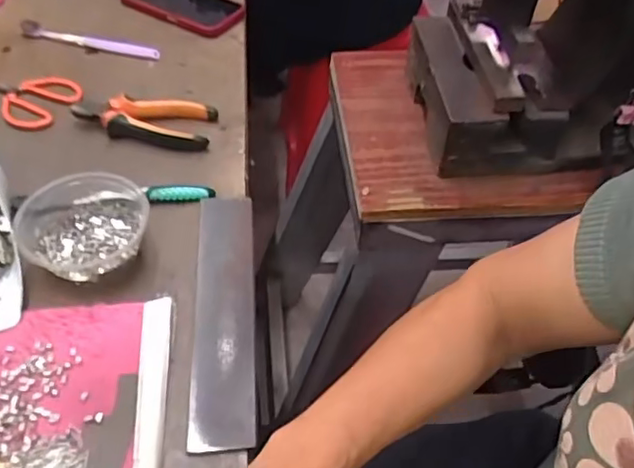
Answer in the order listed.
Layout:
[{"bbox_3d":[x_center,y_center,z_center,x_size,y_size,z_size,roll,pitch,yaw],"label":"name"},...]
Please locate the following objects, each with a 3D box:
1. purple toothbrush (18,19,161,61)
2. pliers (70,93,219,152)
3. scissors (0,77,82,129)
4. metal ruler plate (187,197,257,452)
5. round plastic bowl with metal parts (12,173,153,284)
[{"bbox_3d":[-0.285,-0.243,0.761,0.180,0.012,0.016,11,50,7],"label":"purple toothbrush"},{"bbox_3d":[-0.188,-0.127,0.656,0.149,0.024,0.062,9,49,3],"label":"pliers"},{"bbox_3d":[-0.322,-0.149,0.681,0.102,0.010,0.080,-1,49,-5],"label":"scissors"},{"bbox_3d":[-0.078,0.060,0.513,0.049,0.010,0.243,6,49,-14],"label":"metal ruler plate"},{"bbox_3d":[-0.206,-0.011,0.537,0.107,0.051,0.123,-7,50,-11],"label":"round plastic bowl with metal parts"}]

